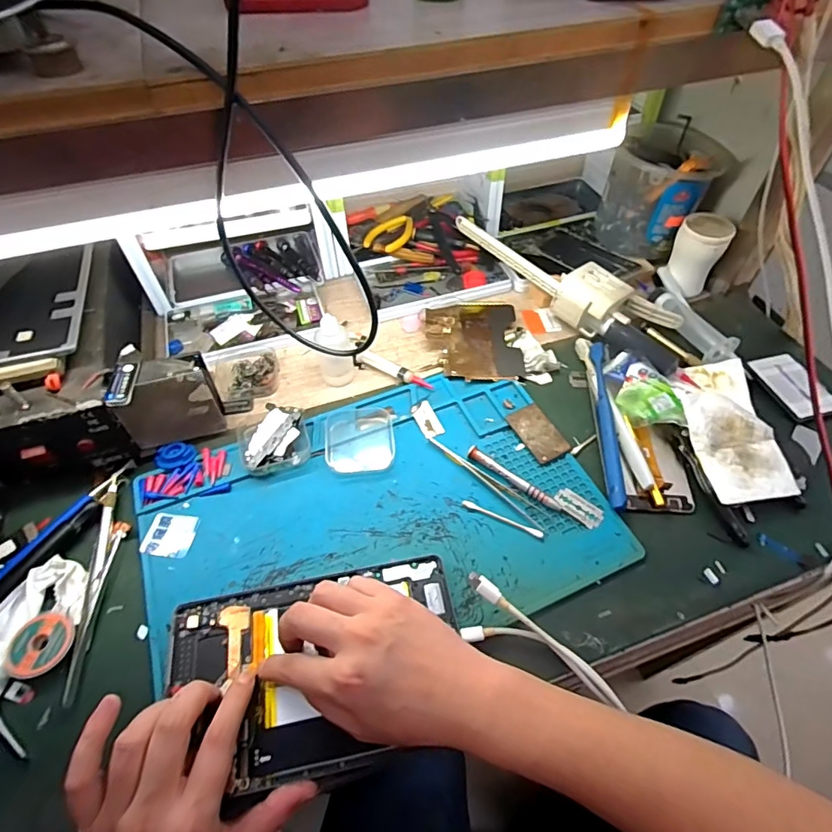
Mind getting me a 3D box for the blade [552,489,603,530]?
[{"bbox_3d":[0.142,0.079,0.436,0.041,0.004,0.025,29,53,19],"label":"blade"}]

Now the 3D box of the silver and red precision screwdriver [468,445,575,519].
[{"bbox_3d":[0.093,0.057,0.444,0.104,0.012,0.013,30,59,22],"label":"silver and red precision screwdriver"}]

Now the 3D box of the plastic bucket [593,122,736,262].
[{"bbox_3d":[0.293,-0.273,0.609,0.114,0.115,0.107,0,52,1],"label":"plastic bucket"}]

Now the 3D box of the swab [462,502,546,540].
[{"bbox_3d":[0.074,0.088,0.427,0.071,0.004,0.006,21,56,16],"label":"swab"}]

